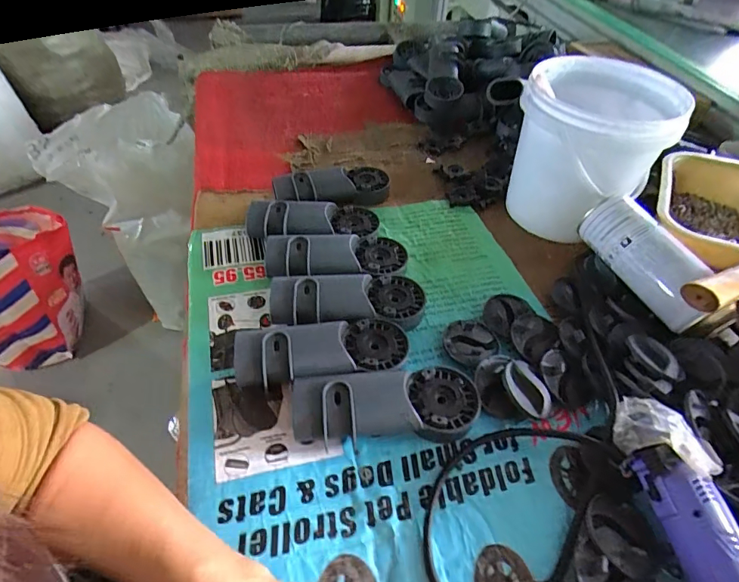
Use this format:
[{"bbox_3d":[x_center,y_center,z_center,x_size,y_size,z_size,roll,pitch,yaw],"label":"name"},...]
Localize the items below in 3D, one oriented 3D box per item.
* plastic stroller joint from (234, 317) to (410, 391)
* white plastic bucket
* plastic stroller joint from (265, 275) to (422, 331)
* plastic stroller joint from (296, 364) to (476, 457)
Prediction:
[{"bbox_3d":[-0.046,0.057,0.421,0.163,0.040,0.063,-4,48,-6],"label":"plastic stroller joint"},{"bbox_3d":[0.278,-0.182,0.574,0.172,0.176,0.164,1,47,-1],"label":"white plastic bucket"},{"bbox_3d":[-0.022,0.014,0.469,0.163,0.040,0.072,-7,48,-9],"label":"plastic stroller joint"},{"bbox_3d":[0.015,0.100,0.388,0.159,0.042,0.059,-5,48,-7],"label":"plastic stroller joint"}]

